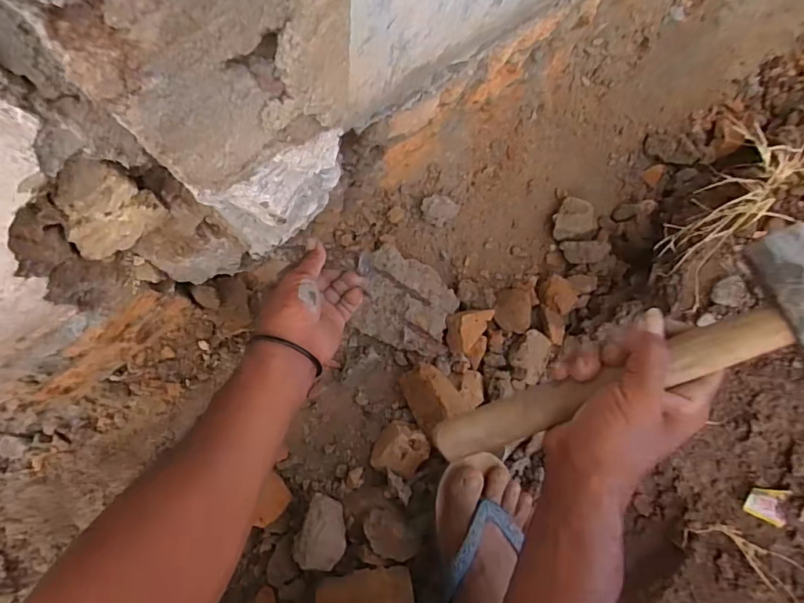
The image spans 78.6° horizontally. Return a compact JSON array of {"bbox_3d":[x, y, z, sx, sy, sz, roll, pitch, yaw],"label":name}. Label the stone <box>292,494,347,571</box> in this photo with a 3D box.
[{"bbox_3d":[-0.088,0.262,0.556,0.055,0.051,0.062,28,81,-4],"label":"stone"}]

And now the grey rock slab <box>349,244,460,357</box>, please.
[{"bbox_3d":[0.002,0.000,0.654,0.149,0.043,0.116,23,81,-4],"label":"grey rock slab"}]

